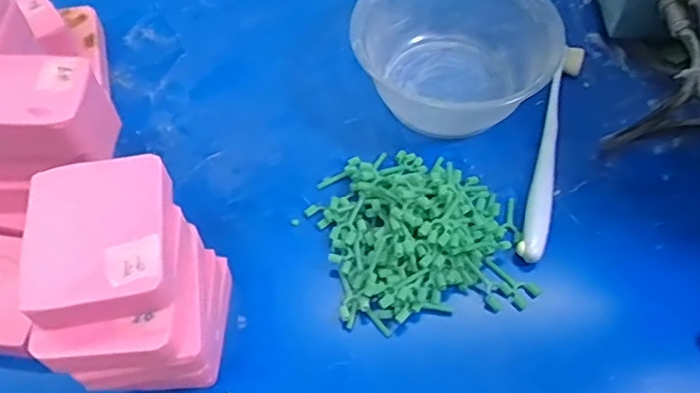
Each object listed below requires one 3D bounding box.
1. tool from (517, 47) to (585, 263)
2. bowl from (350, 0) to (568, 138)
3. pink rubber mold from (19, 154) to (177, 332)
[{"bbox_3d":[0.136,-0.033,0.413,0.017,0.021,0.177,16,58,9],"label":"tool"},{"bbox_3d":[0.072,-0.101,0.428,0.135,0.054,0.115,26,61,15],"label":"bowl"},{"bbox_3d":[-0.107,0.019,0.268,0.059,0.023,0.070,-10,58,-8],"label":"pink rubber mold"}]

